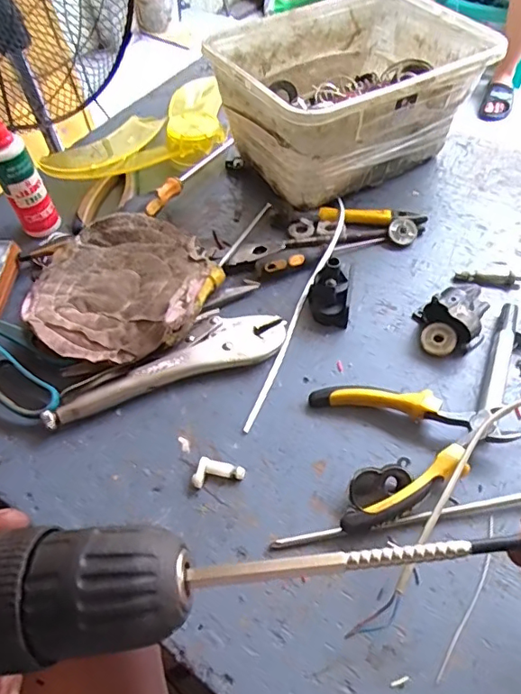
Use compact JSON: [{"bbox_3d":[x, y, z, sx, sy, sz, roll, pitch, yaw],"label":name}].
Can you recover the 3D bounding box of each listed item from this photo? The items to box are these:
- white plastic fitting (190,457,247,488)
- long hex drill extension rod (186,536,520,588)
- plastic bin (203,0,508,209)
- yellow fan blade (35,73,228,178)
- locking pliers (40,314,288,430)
[{"bbox_3d":[-0.033,0.100,0.404,0.038,0.011,0.021,8,55,10],"label":"white plastic fitting"},{"bbox_3d":[0.034,0.070,0.170,0.116,0.004,0.006,-8,54,4],"label":"long hex drill extension rod"},{"bbox_3d":[0.097,-0.274,0.581,0.259,0.142,0.192,-29,57,-15],"label":"plastic bin"},{"bbox_3d":[-0.158,-0.267,0.651,0.229,0.049,0.127,-14,55,-6],"label":"yellow fan blade"},{"bbox_3d":[-0.084,0.009,0.462,0.217,0.015,0.060,-18,55,-9],"label":"locking pliers"}]

